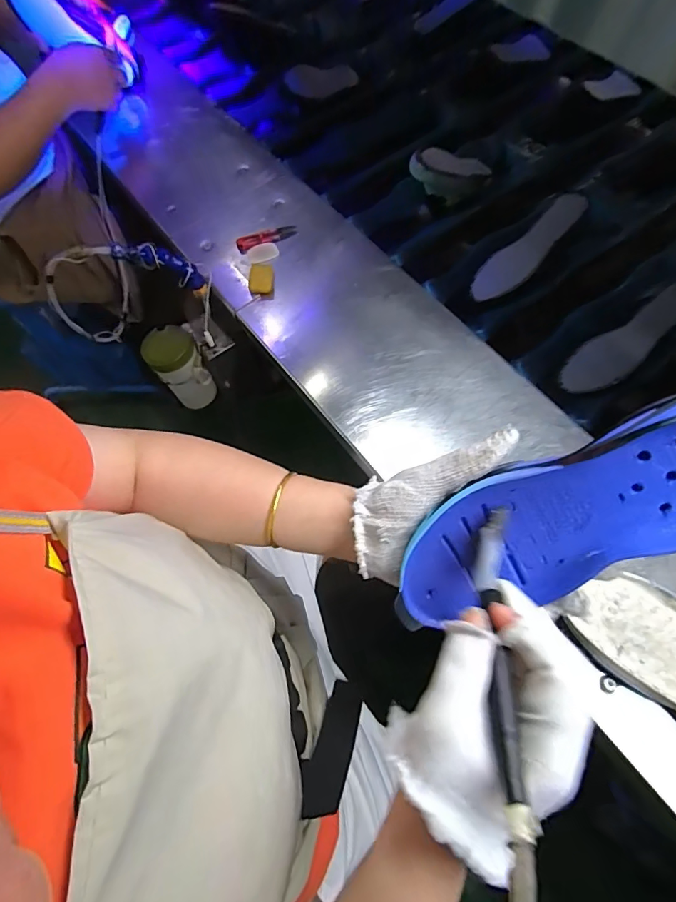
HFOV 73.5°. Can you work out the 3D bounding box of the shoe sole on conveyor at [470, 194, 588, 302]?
[{"bbox_3d":[0.287,-0.305,0.683,0.195,0.013,0.060,-43,69,13],"label":"shoe sole on conveyor"}]

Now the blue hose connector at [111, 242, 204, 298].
[{"bbox_3d":[-0.240,-0.255,0.628,0.133,0.041,0.018,13,53,-44],"label":"blue hose connector"}]

